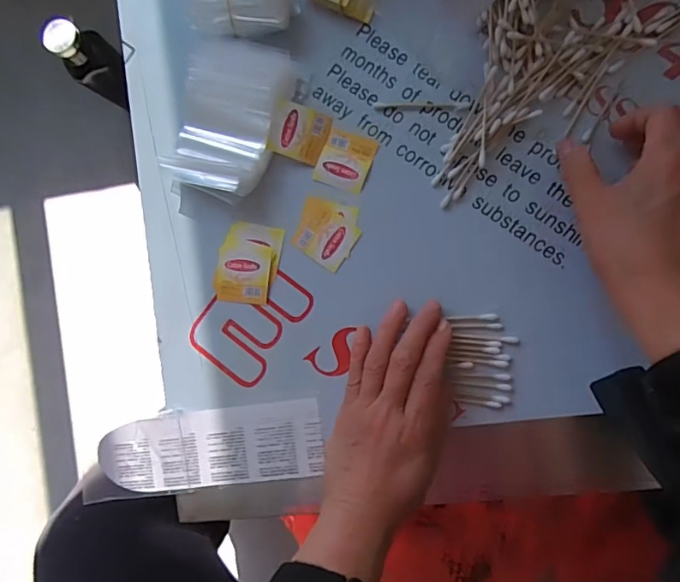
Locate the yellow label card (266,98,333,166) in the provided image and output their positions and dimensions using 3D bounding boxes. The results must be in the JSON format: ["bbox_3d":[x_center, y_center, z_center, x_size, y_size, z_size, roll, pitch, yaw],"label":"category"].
[{"bbox_3d":[-0.031,-0.120,0.385,0.042,0.004,0.038,15,94,-10],"label":"yellow label card"}]

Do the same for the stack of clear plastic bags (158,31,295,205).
[{"bbox_3d":[-0.085,-0.129,0.385,0.077,0.026,0.117,15,91,9],"label":"stack of clear plastic bags"}]

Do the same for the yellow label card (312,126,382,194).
[{"bbox_3d":[0.004,-0.099,0.386,0.039,0.004,0.042,20,91,9],"label":"yellow label card"}]

